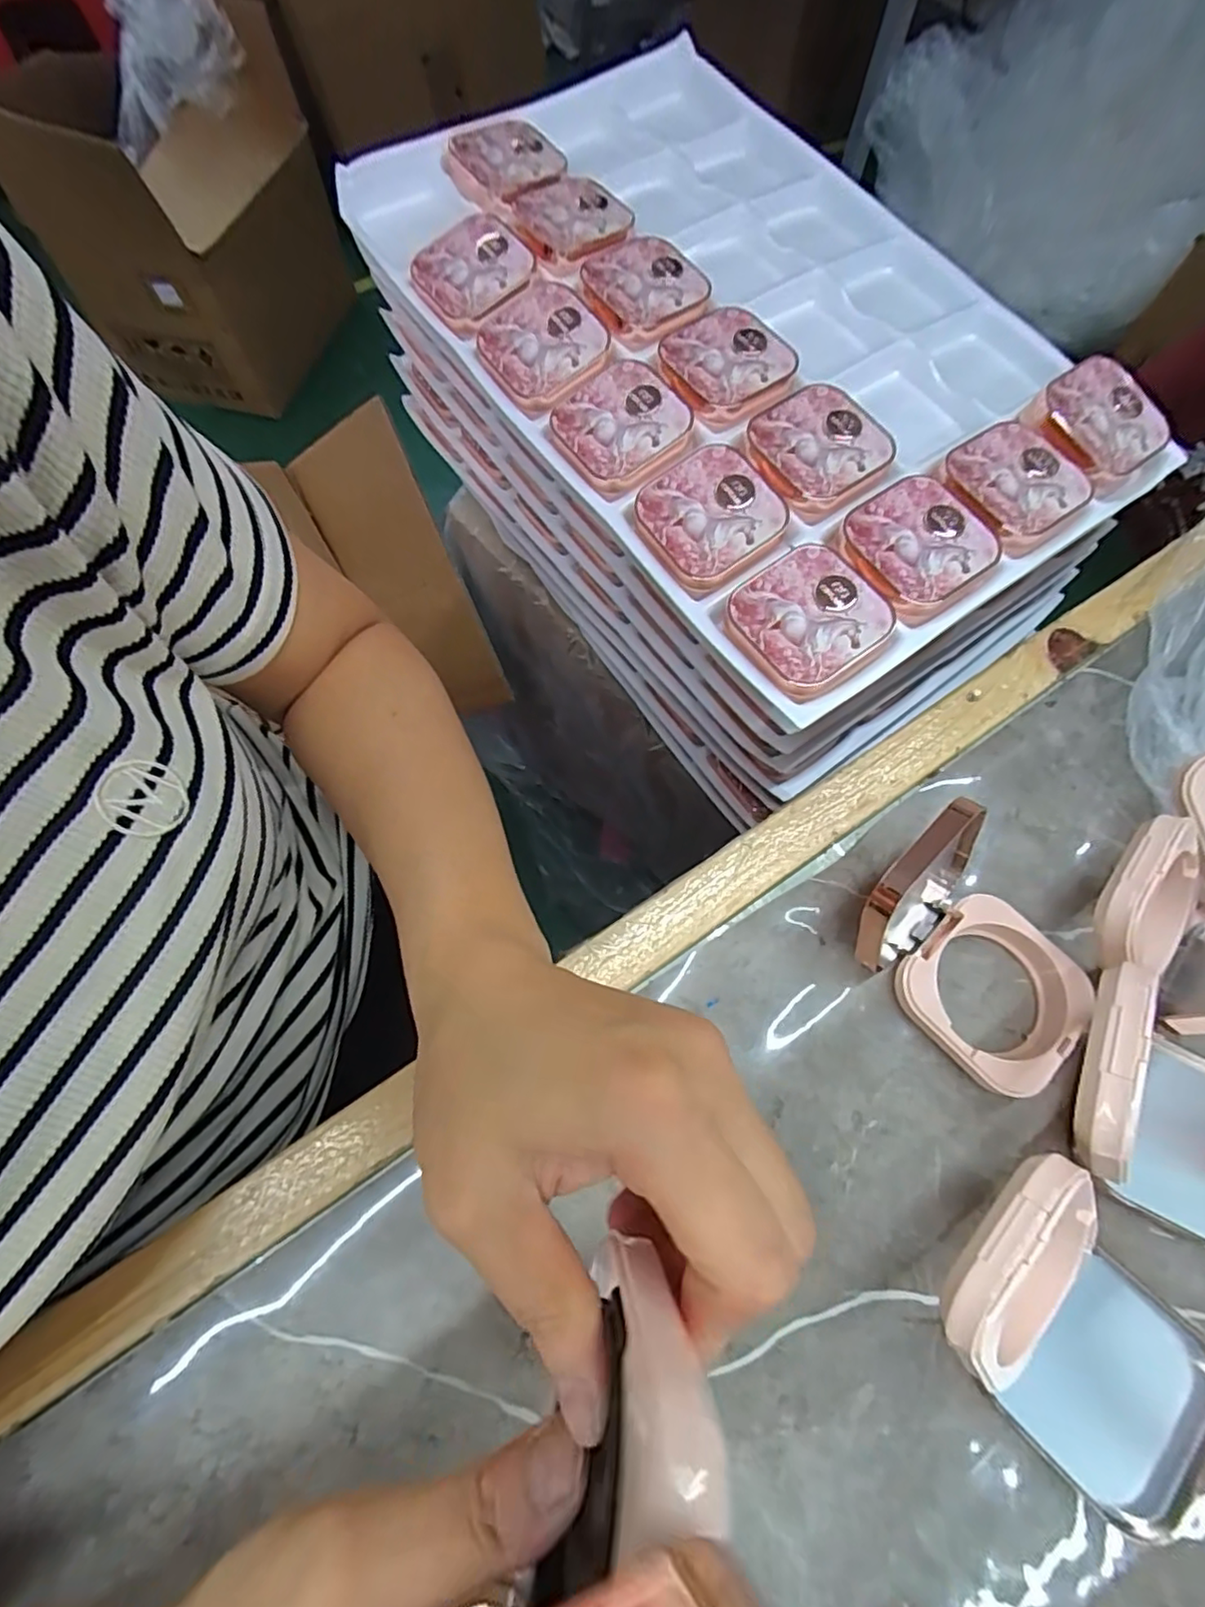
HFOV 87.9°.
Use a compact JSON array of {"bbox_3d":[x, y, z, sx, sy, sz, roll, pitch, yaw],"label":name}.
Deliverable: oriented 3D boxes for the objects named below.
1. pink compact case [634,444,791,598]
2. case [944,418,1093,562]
[{"bbox_3d":[0.066,-0.175,0.380,0.084,0.020,0.076,-35,73,-14],"label":"pink compact case"},{"bbox_3d":[0.258,-0.201,0.390,0.080,0.016,0.081,42,73,14],"label":"case"}]

